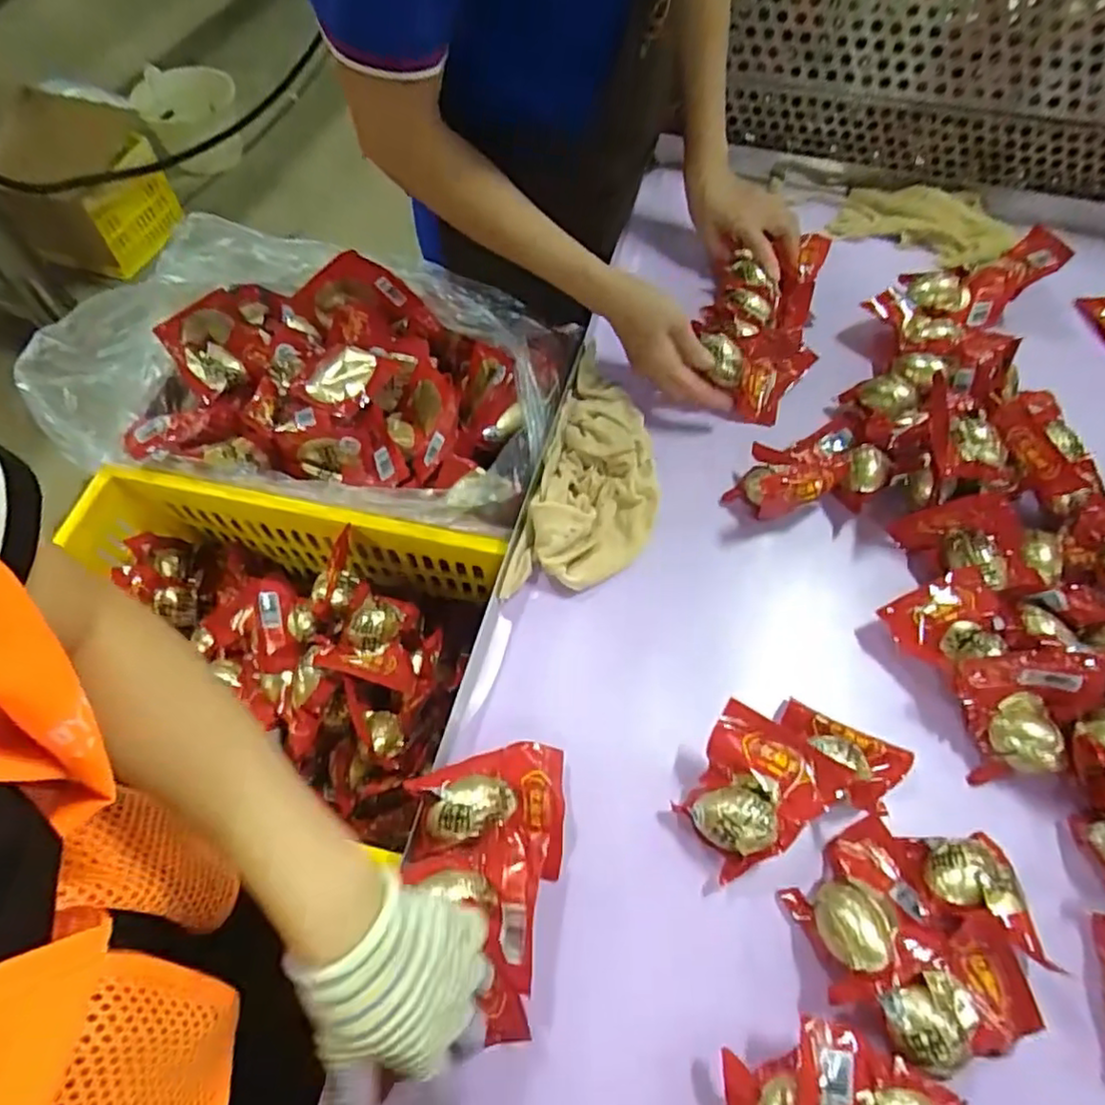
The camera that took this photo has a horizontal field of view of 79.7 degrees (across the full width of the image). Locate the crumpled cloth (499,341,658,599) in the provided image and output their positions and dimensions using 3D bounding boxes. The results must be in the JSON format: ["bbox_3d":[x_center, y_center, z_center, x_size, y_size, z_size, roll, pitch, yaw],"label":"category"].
[{"bbox_3d":[0.048,-0.077,0.647,0.115,0.047,0.287,13,62,7],"label":"crumpled cloth"}]

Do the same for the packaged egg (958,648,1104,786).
[{"bbox_3d":[0.375,0.127,0.518,0.094,0.068,0.082,-2,62,-1],"label":"packaged egg"}]

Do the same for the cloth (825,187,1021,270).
[{"bbox_3d":[0.471,-0.420,0.839,0.219,0.028,0.105,12,62,6],"label":"cloth"}]

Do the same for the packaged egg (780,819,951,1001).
[{"bbox_3d":[0.219,0.247,0.465,0.095,0.045,0.093,-15,63,-8],"label":"packaged egg"}]

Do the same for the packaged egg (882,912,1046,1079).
[{"bbox_3d":[0.266,0.290,0.437,0.111,0.050,0.076,-11,62,-6],"label":"packaged egg"}]

